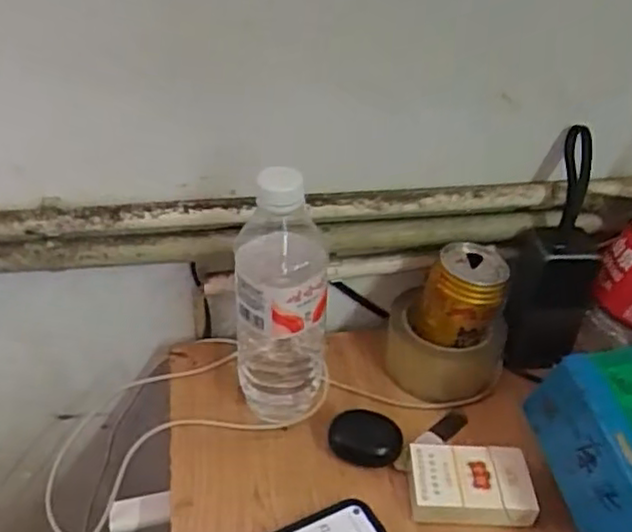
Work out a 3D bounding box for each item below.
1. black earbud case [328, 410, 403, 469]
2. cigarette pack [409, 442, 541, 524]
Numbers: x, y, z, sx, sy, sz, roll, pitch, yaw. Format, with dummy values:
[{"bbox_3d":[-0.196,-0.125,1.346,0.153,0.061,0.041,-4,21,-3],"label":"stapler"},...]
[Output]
[{"bbox_3d":[0.040,0.138,0.556,0.057,0.024,0.038,14,38,14],"label":"black earbud case"},{"bbox_3d":[0.116,0.165,0.523,0.088,0.026,0.056,4,36,0],"label":"cigarette pack"}]

